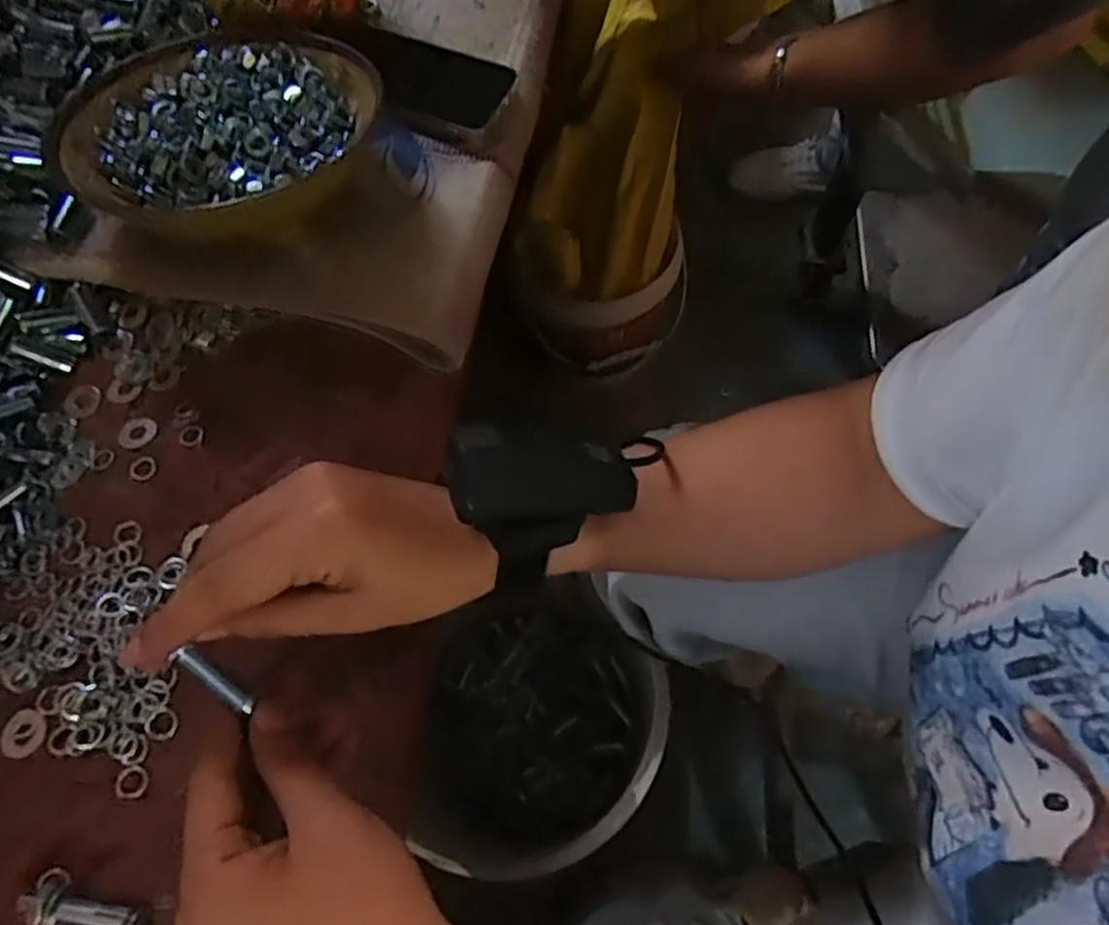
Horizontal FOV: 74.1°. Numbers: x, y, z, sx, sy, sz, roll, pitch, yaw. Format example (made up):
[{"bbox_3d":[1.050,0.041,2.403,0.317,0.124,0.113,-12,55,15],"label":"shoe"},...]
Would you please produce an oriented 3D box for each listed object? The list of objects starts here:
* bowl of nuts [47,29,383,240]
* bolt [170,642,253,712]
[{"bbox_3d":[-0.204,-0.207,0.473,0.190,0.058,0.160,-15,66,-5],"label":"bowl of nuts"},{"bbox_3d":[-0.119,0.078,0.261,0.006,0.033,0.004,-46,28,-17],"label":"bolt"}]

